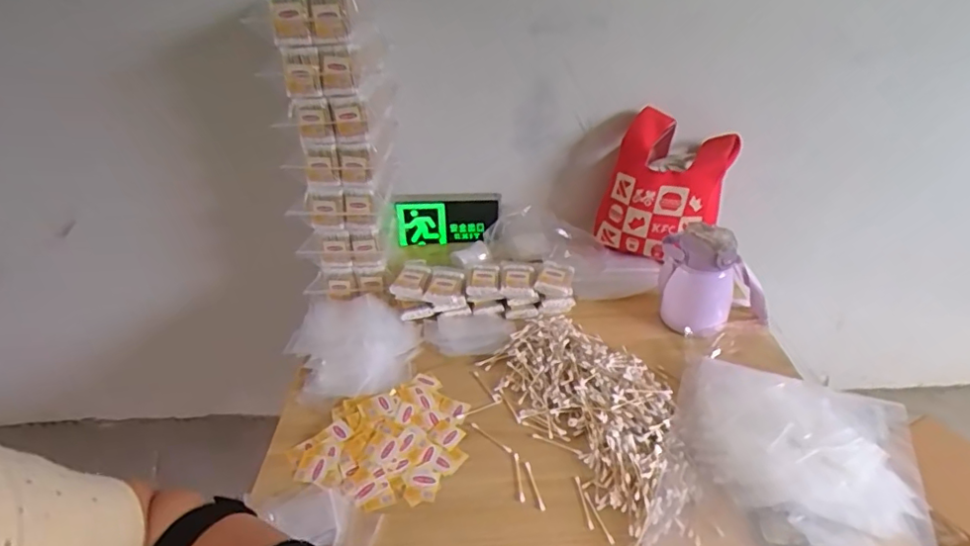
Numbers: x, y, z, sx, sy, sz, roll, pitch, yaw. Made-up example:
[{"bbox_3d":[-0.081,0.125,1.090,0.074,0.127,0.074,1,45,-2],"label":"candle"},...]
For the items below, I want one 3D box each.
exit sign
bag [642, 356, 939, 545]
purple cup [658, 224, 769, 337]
[{"bbox_3d":[-0.079,-0.110,1.194,0.215,0.107,0.029,-5,32,-5],"label":"exit sign"},{"bbox_3d":[0.359,0.251,0.655,0.286,0.056,0.395,14,35,24],"label":"bag"},{"bbox_3d":[0.372,0.004,0.907,0.169,0.160,0.112,8,33,15],"label":"purple cup"}]

